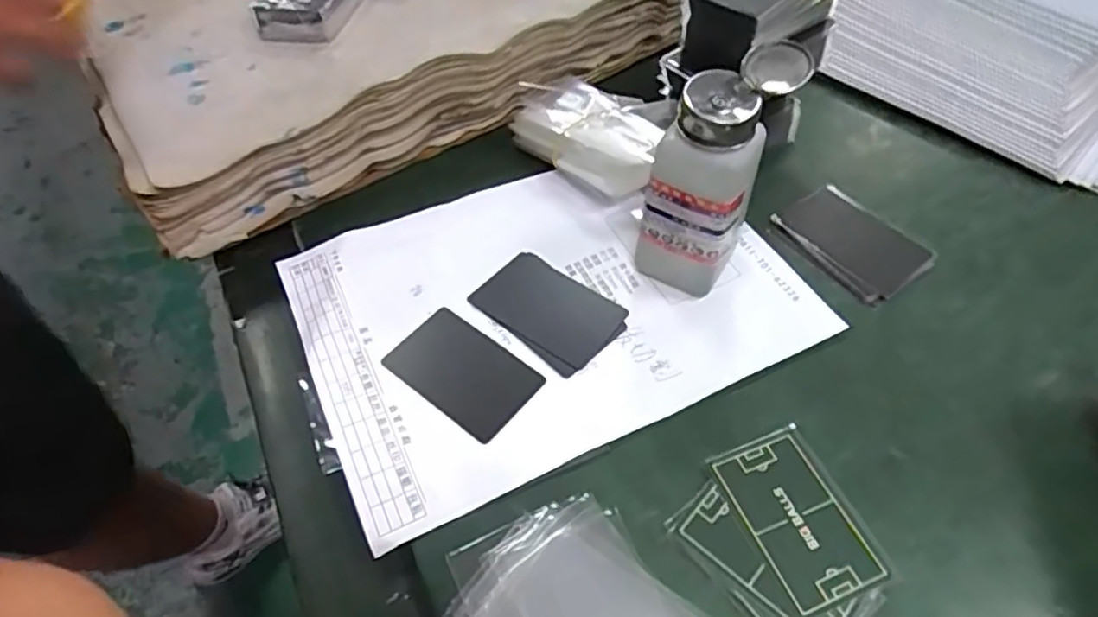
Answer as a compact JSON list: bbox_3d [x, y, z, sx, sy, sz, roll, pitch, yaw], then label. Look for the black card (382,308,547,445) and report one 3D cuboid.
[{"bbox_3d":[-0.050,0.036,0.386,0.084,0.004,0.053,33,61,24],"label":"black card"}]

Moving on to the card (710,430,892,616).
[{"bbox_3d":[0.123,0.103,0.328,0.052,0.004,0.082,-19,55,-12],"label":"card"}]

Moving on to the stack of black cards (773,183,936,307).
[{"bbox_3d":[0.202,-0.045,0.444,0.066,0.006,0.090,-30,58,-19],"label":"stack of black cards"}]

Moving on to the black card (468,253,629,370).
[{"bbox_3d":[-0.001,-0.002,0.413,0.087,0.004,0.053,30,59,22],"label":"black card"}]

